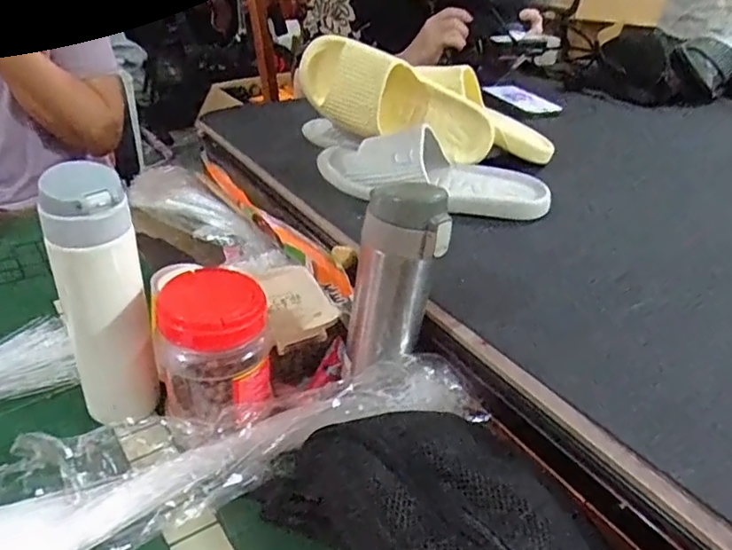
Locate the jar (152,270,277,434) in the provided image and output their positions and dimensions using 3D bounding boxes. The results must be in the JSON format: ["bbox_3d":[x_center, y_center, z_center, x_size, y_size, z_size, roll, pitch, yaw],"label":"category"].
[{"bbox_3d":[-0.119,0.065,0.497,0.081,0.115,0.076,2,32,-1],"label":"jar"}]

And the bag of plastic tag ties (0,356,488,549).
[{"bbox_3d":[-0.112,0.145,0.455,0.404,0.064,0.110,-15,36,-27],"label":"bag of plastic tag ties"}]

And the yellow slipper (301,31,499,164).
[{"bbox_3d":[0.037,-0.222,0.773,0.265,0.098,0.073,23,34,2],"label":"yellow slipper"}]

